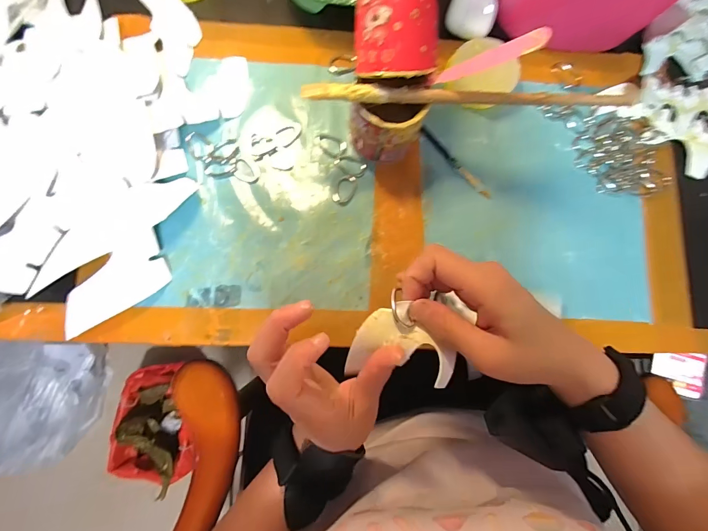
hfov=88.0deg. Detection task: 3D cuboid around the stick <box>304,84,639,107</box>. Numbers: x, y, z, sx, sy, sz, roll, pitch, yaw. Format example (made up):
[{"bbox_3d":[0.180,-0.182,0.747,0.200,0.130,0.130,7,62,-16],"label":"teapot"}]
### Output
[{"bbox_3d":[0.099,-0.136,0.294,0.274,0.014,0.014,-2,81,-4],"label":"stick"}]

